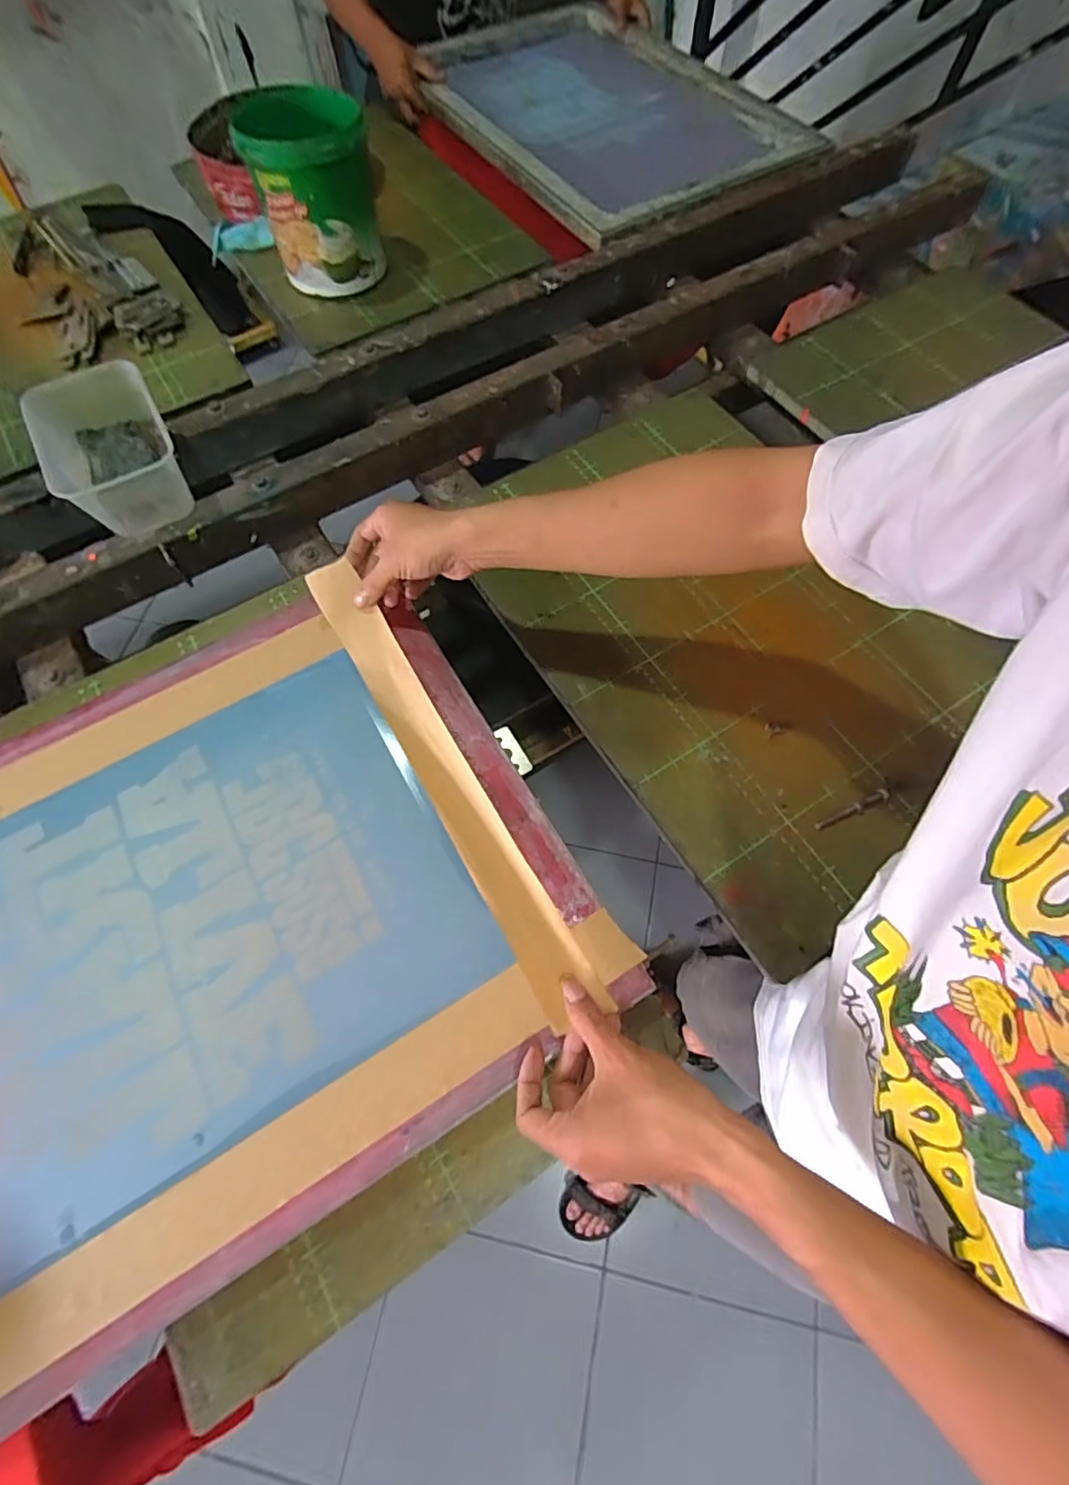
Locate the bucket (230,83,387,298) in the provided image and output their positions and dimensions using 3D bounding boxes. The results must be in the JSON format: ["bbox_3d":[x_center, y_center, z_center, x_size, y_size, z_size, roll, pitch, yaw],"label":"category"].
[{"bbox_3d":[-0.300,-0.751,0.782,0.157,0.174,0.182,-16,67,-7],"label":"bucket"}]

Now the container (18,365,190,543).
[{"bbox_3d":[-0.436,-0.301,0.596,0.116,0.077,0.156,-28,69,-11],"label":"container"}]

